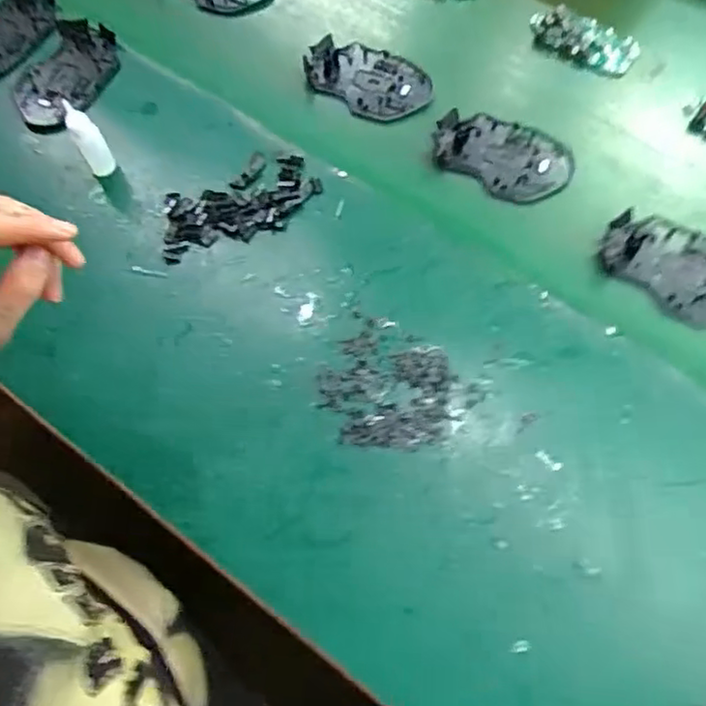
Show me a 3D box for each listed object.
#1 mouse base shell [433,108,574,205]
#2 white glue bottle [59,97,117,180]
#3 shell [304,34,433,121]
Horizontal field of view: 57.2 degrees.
[{"bbox_3d":[0.126,-0.168,0.546,0.114,0.012,0.070,26,71,13],"label":"mouse base shell"},{"bbox_3d":[-0.212,-0.170,0.521,0.022,0.075,0.015,-34,70,-11],"label":"white glue bottle"},{"bbox_3d":[0.013,-0.249,0.585,0.118,0.010,0.069,32,72,14],"label":"shell"}]

